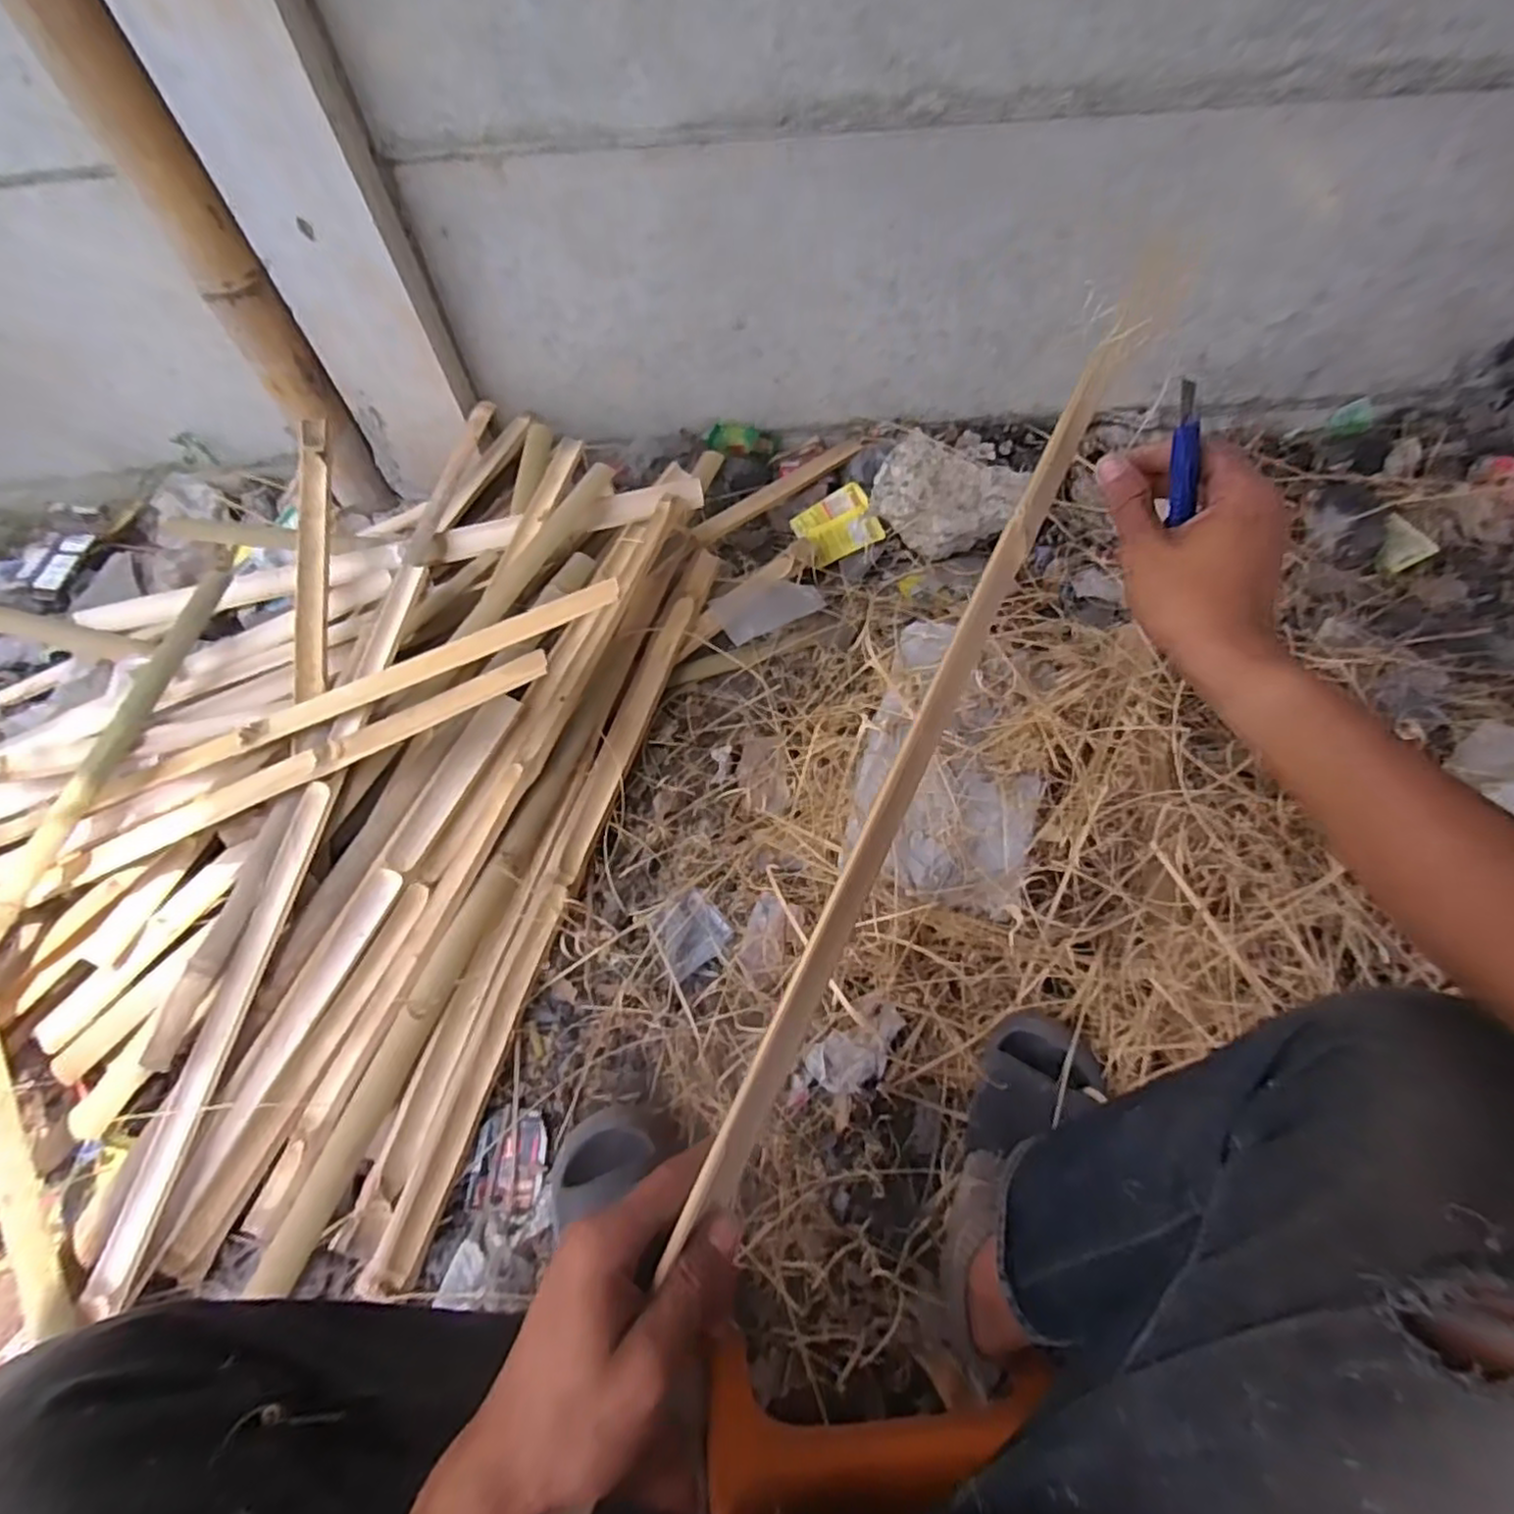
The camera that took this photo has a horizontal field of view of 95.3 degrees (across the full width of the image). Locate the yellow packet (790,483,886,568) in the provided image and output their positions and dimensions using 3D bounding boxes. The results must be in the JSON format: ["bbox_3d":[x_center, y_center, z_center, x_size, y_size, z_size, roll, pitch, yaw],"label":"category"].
[{"bbox_3d":[0.127,-0.364,1.087,0.124,0.056,0.095,-23,61,-10],"label":"yellow packet"}]

